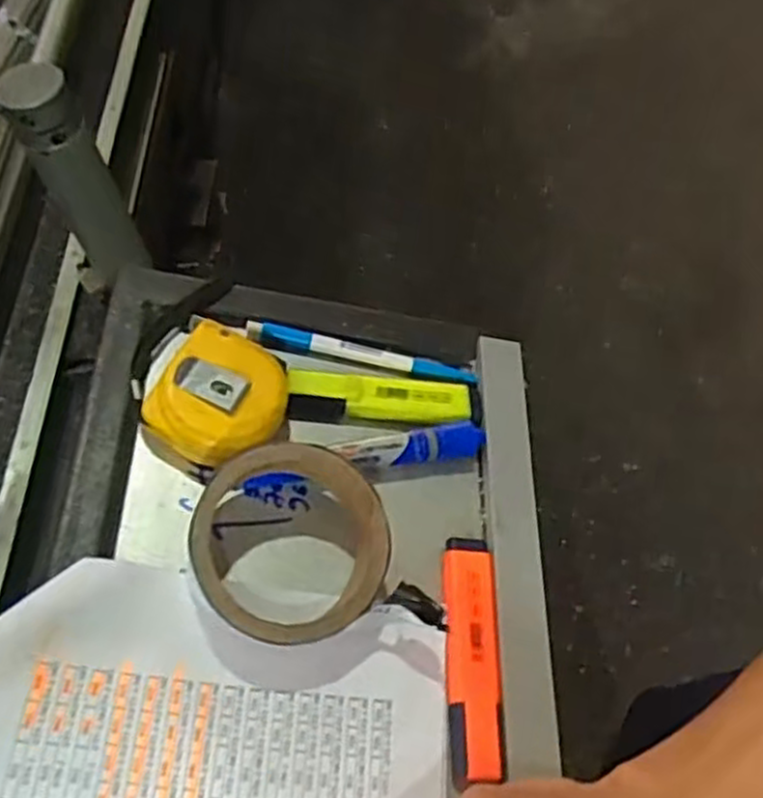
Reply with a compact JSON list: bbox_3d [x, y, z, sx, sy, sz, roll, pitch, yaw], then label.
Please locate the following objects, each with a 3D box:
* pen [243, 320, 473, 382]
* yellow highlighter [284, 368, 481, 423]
[{"bbox_3d":[-0.011,-0.028,0.457,0.136,0.008,0.012,12,60,-11],"label":"pen"},{"bbox_3d":[0.003,0.000,0.441,0.114,0.020,0.027,3,59,-15],"label":"yellow highlighter"}]

